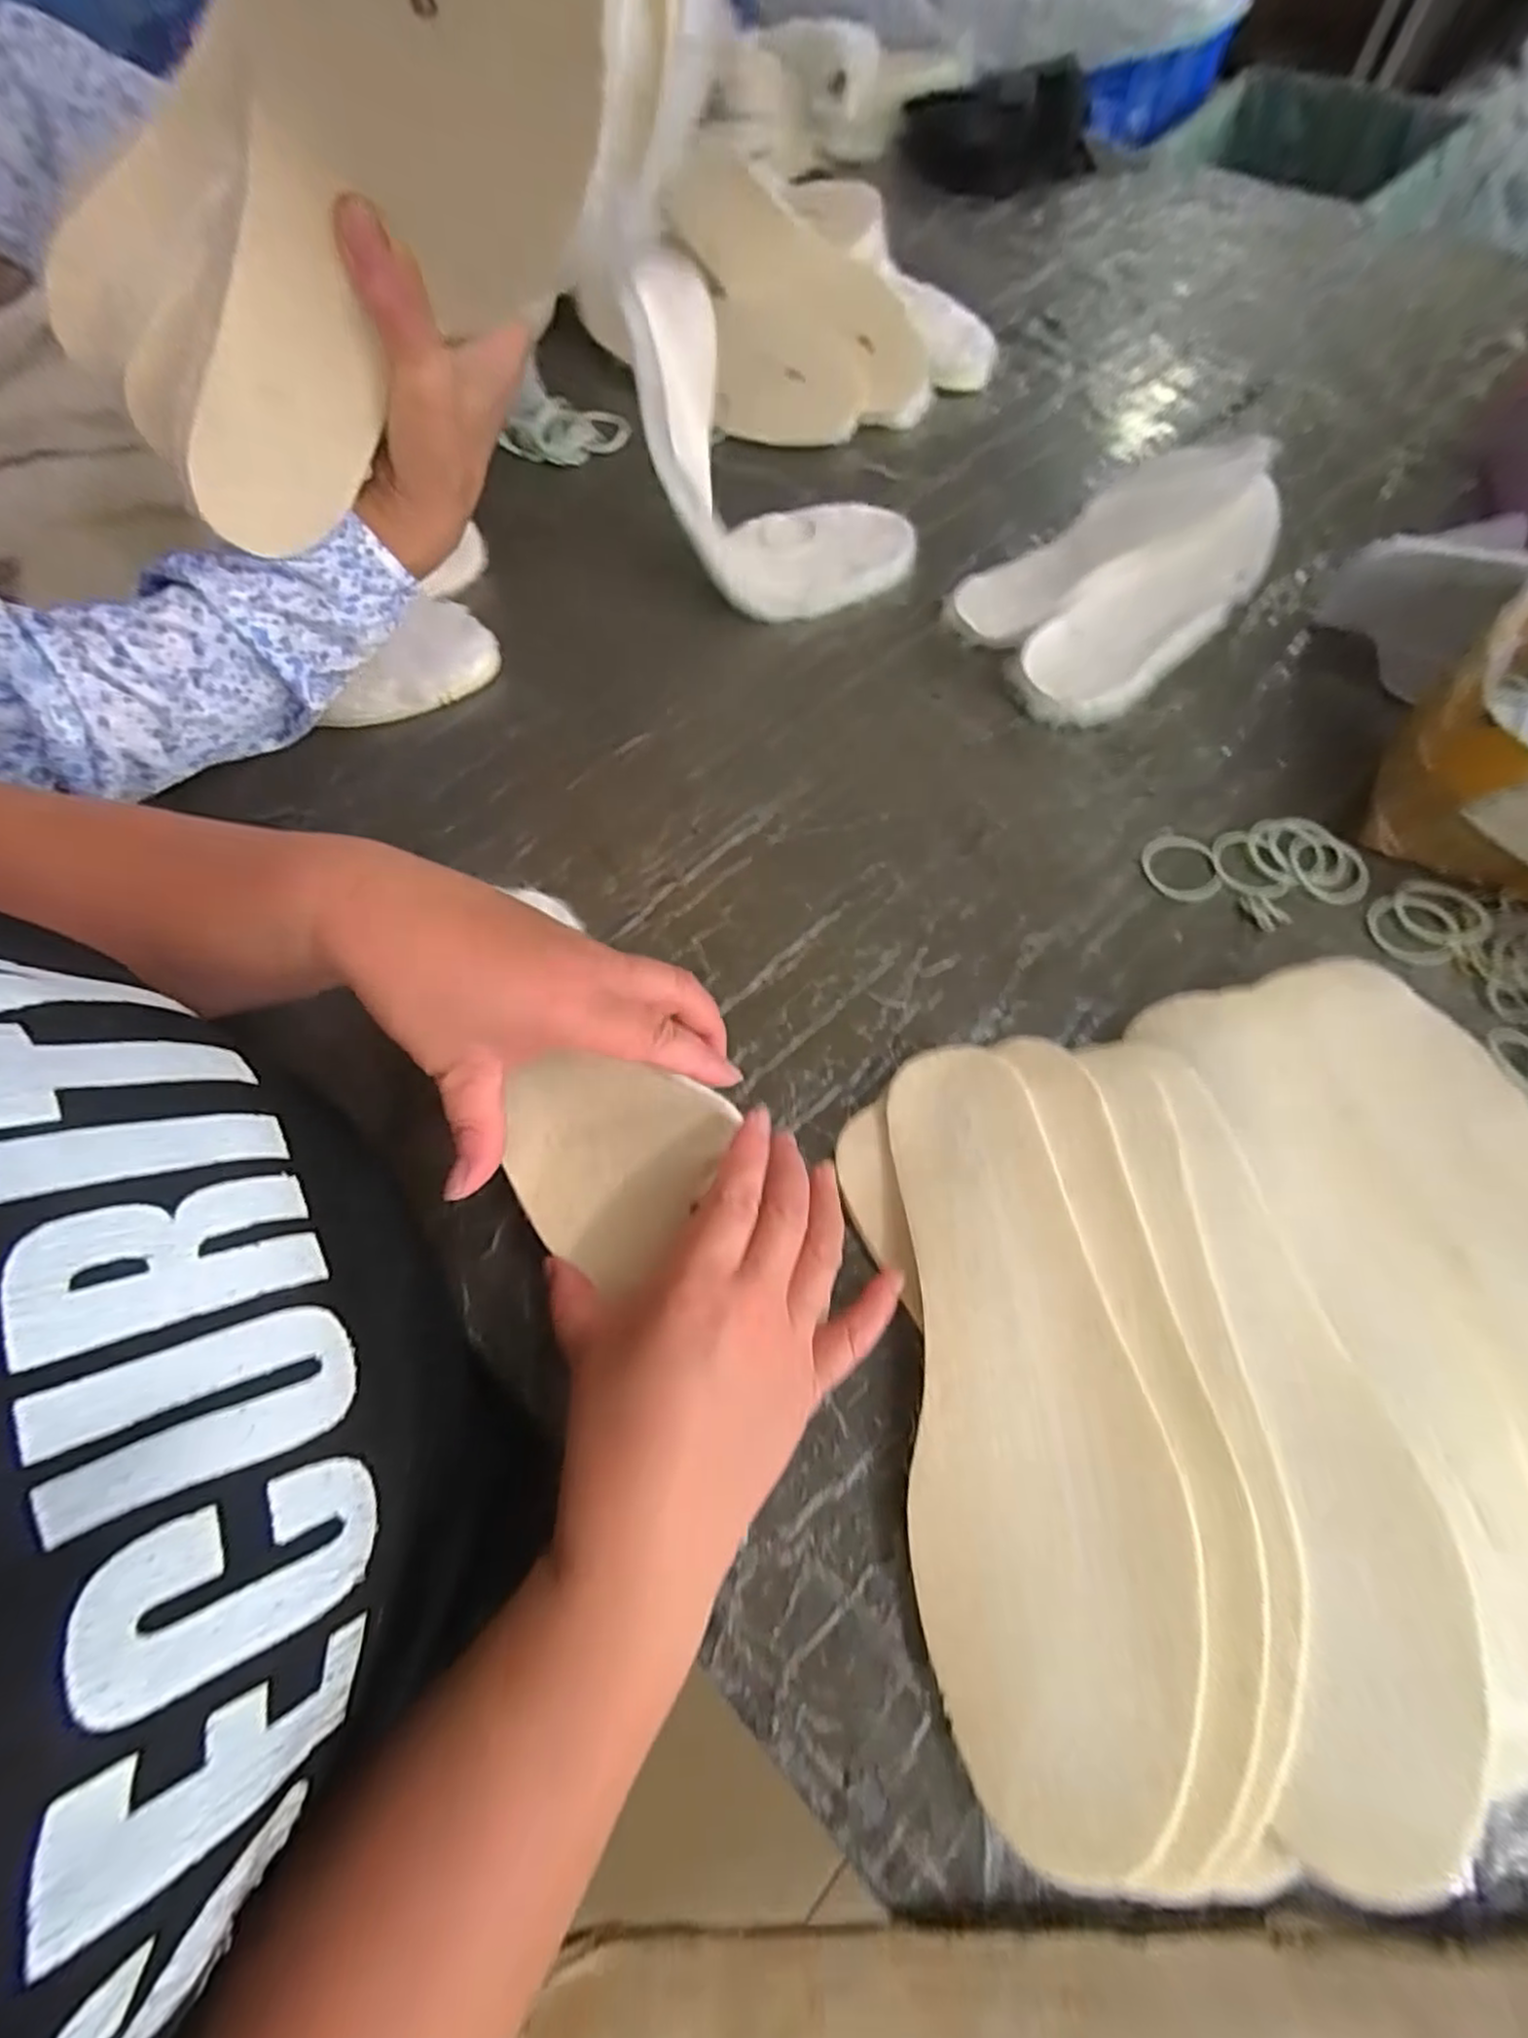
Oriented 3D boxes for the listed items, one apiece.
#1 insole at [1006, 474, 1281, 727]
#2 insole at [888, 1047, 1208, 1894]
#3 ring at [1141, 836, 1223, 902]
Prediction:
[{"bbox_3d":[0.258,-0.274,0.479,0.233,0.035,0.078,-42,70,-14],"label":"insole"},{"bbox_3d":[0.100,0.137,0.278,0.089,0.009,0.265,-7,62,17],"label":"insole"},{"bbox_3d":[0.236,-0.086,0.409,0.043,0.004,0.044,0,66,3],"label":"ring"}]

